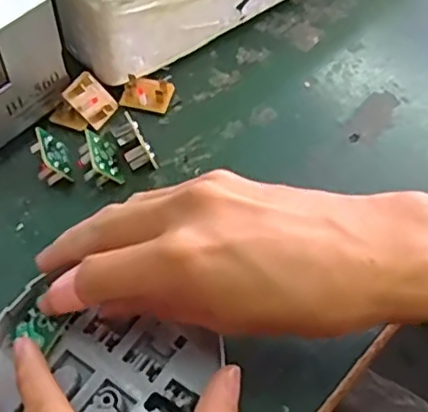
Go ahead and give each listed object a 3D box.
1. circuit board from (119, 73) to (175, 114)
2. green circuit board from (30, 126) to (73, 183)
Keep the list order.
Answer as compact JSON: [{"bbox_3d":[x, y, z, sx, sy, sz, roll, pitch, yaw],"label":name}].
[{"bbox_3d":[-0.042,-0.070,0.388,0.029,0.013,0.022,12,55,8],"label":"circuit board"},{"bbox_3d":[-0.094,-0.028,0.354,0.013,0.023,0.029,-33,55,20],"label":"green circuit board"}]

